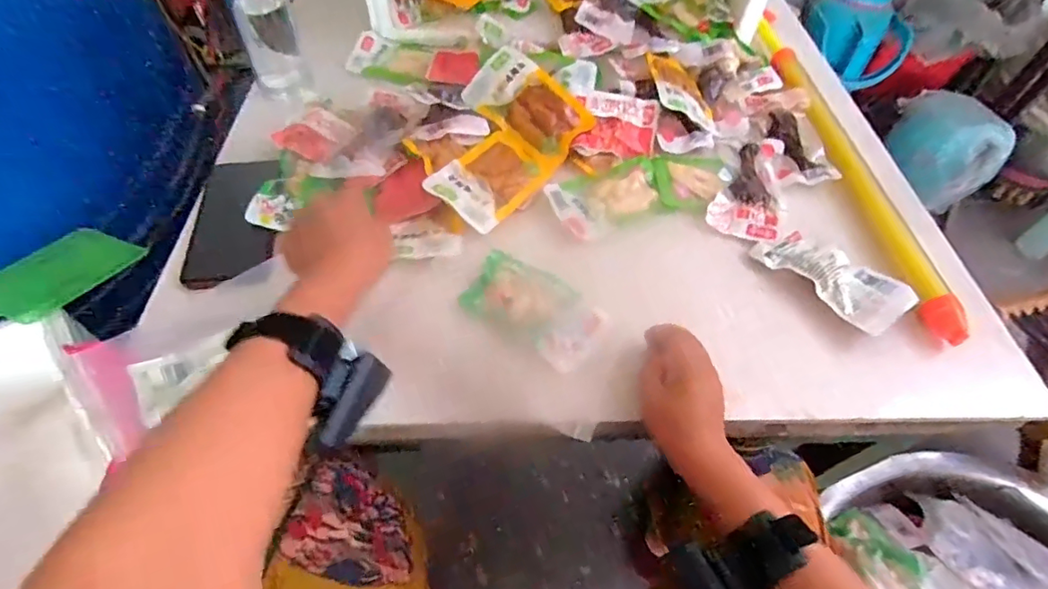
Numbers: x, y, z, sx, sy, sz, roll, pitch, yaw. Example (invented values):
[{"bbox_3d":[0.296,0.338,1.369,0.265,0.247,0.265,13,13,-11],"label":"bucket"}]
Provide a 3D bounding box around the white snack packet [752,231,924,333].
[{"bbox_3d":[0.303,-0.023,0.511,0.079,0.020,0.133,-29,61,-22],"label":"white snack packet"}]

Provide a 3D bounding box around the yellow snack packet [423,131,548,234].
[{"bbox_3d":[-0.032,-0.124,0.553,0.080,0.011,0.138,39,51,5],"label":"yellow snack packet"}]

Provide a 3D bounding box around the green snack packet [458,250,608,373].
[{"bbox_3d":[0.009,0.010,0.476,0.122,0.022,0.071,33,59,19],"label":"green snack packet"}]

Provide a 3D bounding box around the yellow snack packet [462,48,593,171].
[{"bbox_3d":[0.004,-0.216,0.600,0.139,0.014,0.080,42,96,7],"label":"yellow snack packet"}]

